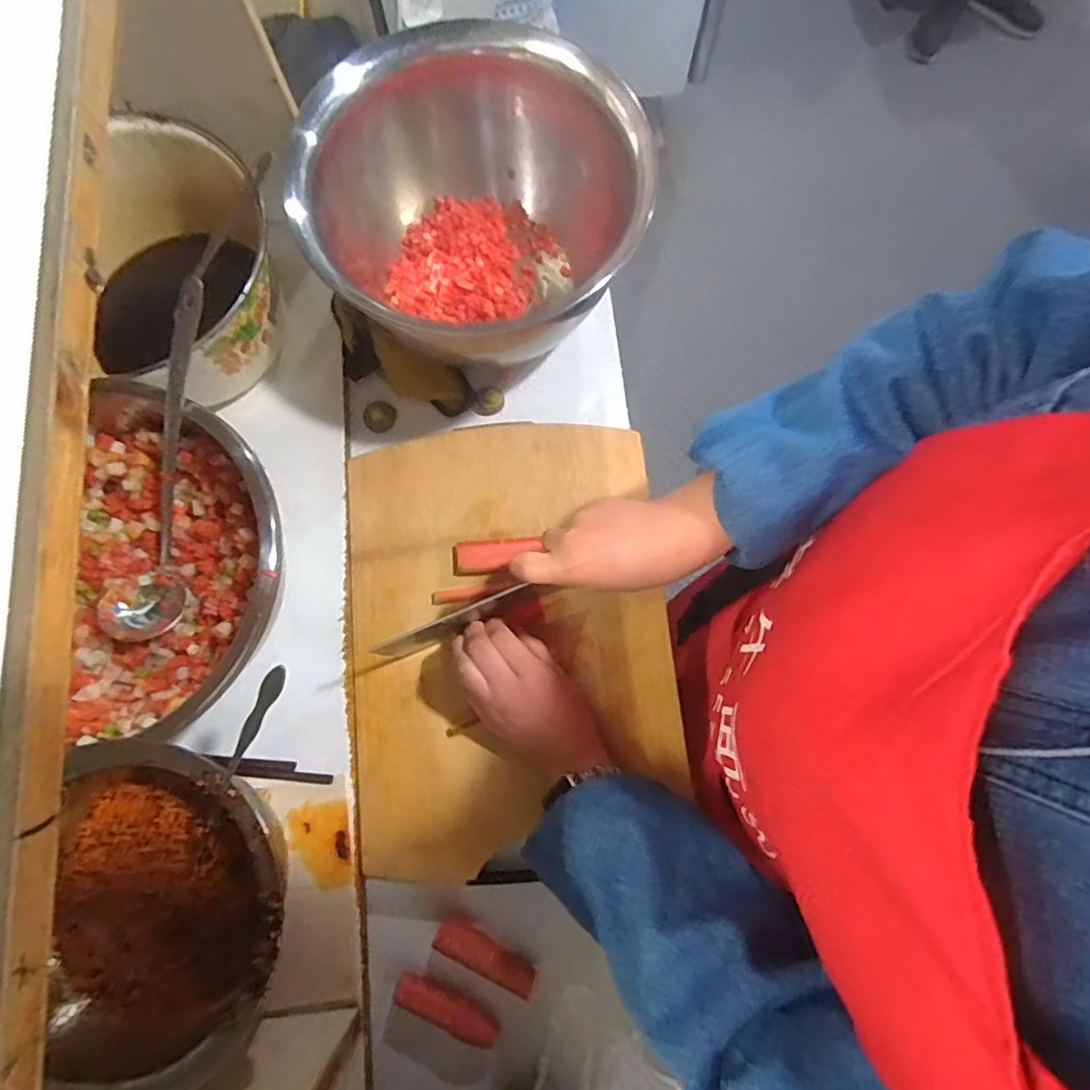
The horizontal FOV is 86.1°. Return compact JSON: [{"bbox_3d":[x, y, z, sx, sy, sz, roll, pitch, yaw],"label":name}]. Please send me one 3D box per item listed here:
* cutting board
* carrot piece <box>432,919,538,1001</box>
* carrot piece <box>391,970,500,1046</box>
[{"bbox_3d":[-0.030,0.074,0.516,0.276,0.014,0.373,-7,78,-2],"label":"cutting board"},{"bbox_3d":[-0.048,0.326,0.461,0.083,0.020,0.026,30,79,6],"label":"carrot piece"},{"bbox_3d":[-0.077,0.364,0.456,0.086,0.019,0.017,25,79,5],"label":"carrot piece"}]

